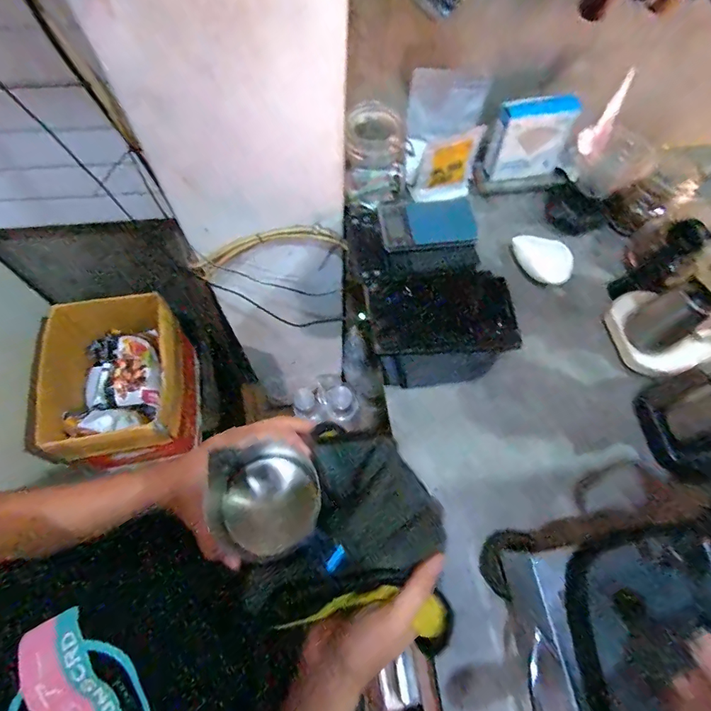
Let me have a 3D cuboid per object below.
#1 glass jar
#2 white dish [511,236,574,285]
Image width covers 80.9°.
[{"bbox_3d":[0.031,-0.307,0.646,0.087,0.123,0.084,1,66,-2],"label":"glass jar"},{"bbox_3d":[0.280,-0.147,0.631,0.095,0.031,0.064,36,69,13],"label":"white dish"}]

